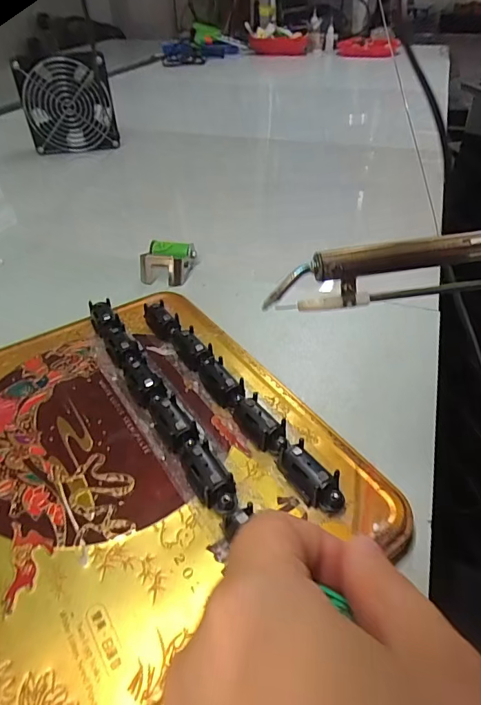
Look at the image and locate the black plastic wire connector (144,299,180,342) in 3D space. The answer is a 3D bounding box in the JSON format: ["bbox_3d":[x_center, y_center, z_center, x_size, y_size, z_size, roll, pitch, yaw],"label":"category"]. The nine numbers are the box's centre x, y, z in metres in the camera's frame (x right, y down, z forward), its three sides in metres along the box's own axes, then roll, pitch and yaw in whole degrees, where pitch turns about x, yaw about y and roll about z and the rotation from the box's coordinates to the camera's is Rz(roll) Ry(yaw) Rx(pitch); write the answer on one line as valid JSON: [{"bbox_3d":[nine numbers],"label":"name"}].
[{"bbox_3d":[-0.053,-0.021,0.301,0.016,0.014,0.033,-22,45,-23],"label":"black plastic wire connector"}]

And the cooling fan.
[{"bbox_3d":[-0.246,-0.356,0.643,0.124,0.117,0.033,-11,41,-11],"label":"cooling fan"}]

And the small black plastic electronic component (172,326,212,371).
[{"bbox_3d":[-0.030,-0.002,0.277,0.015,0.013,0.032,-24,46,-25],"label":"small black plastic electronic component"}]

